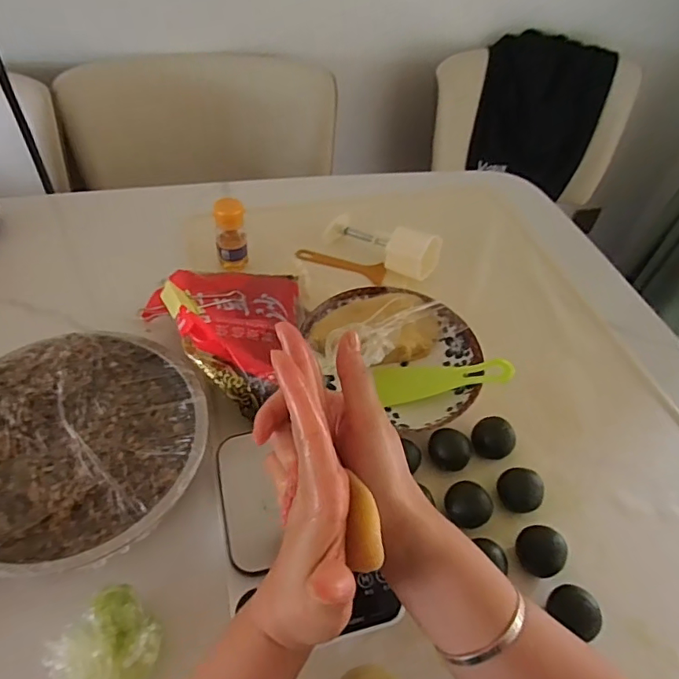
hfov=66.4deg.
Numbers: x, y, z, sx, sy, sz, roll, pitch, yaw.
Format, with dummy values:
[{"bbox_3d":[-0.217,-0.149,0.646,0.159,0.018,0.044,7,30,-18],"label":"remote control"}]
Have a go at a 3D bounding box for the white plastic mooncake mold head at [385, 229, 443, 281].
[{"bbox_3d":[0.095,-0.113,0.662,0.055,0.056,0.059,31,53,20],"label":"white plastic mooncake mold head"}]

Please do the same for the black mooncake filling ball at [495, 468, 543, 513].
[{"bbox_3d":[0.167,0.141,0.482,0.039,0.027,0.039,3,49,-3],"label":"black mooncake filling ball"}]

